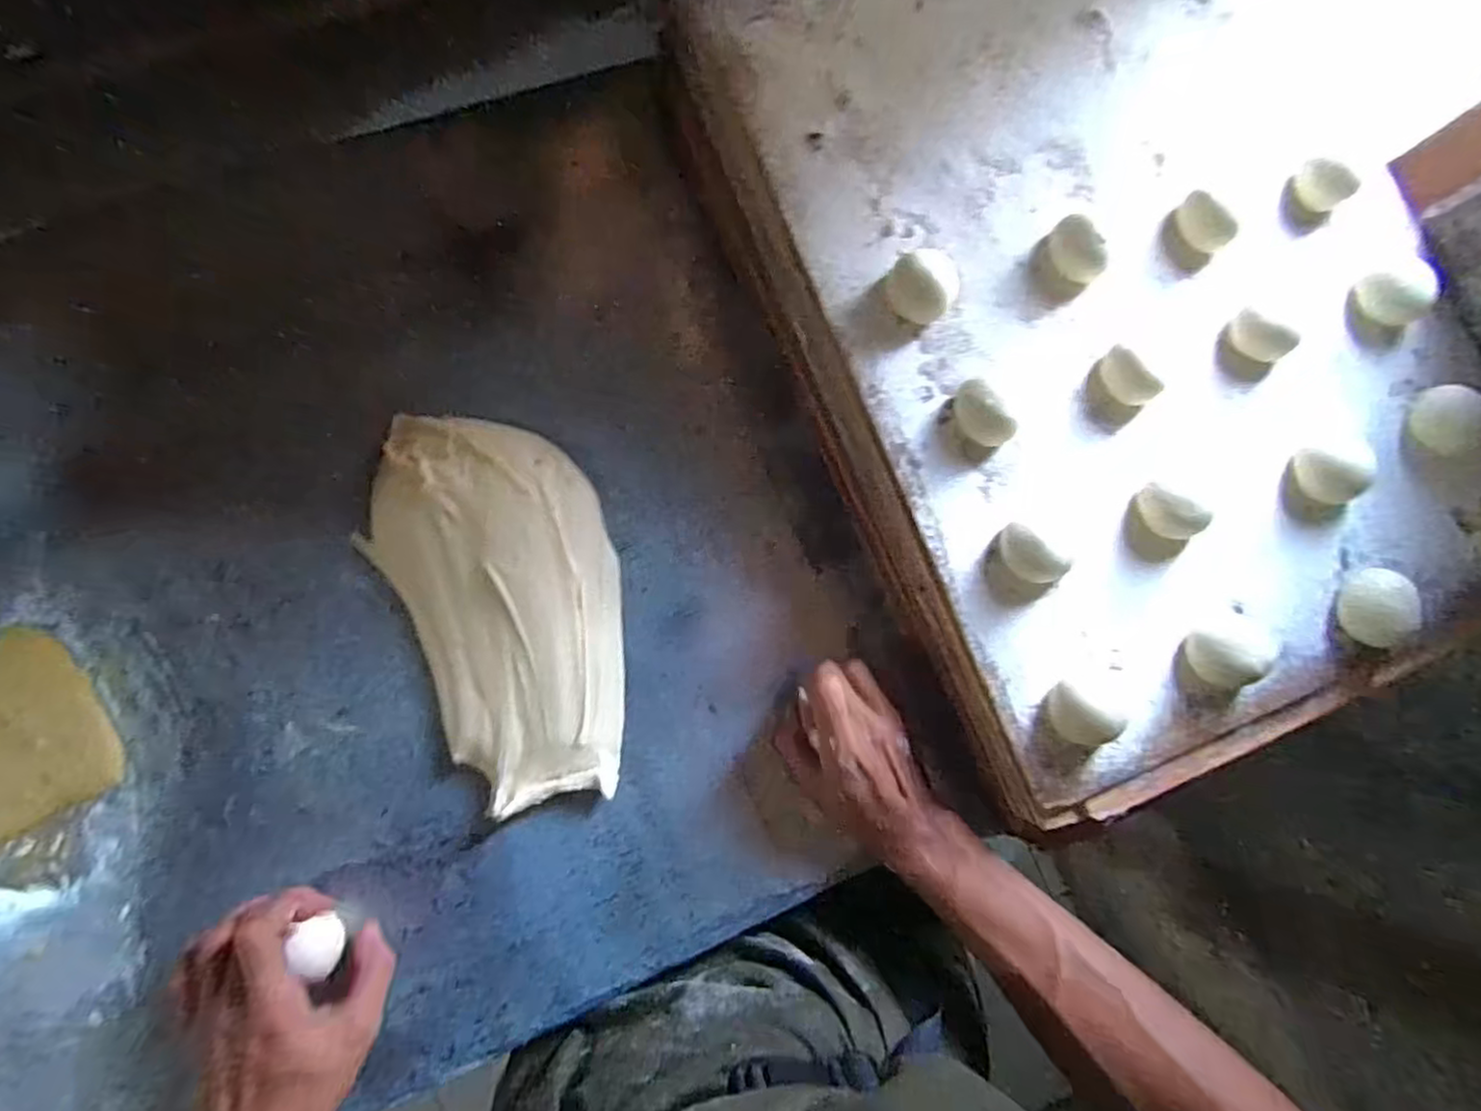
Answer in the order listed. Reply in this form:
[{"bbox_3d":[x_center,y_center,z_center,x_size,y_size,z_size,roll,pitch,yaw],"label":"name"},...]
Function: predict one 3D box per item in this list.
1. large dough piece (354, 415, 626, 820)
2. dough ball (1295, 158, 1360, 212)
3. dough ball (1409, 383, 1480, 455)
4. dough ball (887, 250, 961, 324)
[{"bbox_3d":[-0.153,0.030,0.460,0.141,0.024,0.259,-20,86,-8],"label":"large dough piece"},{"bbox_3d":[0.400,-0.255,0.471,0.030,0.017,0.034,-35,88,-9],"label":"dough ball"},{"bbox_3d":[0.478,-0.091,0.458,0.046,0.021,0.046,1,83,-6],"label":"dough ball"},{"bbox_3d":[0.113,-0.167,0.426,0.041,0.022,0.043,1,83,-6],"label":"dough ball"}]

